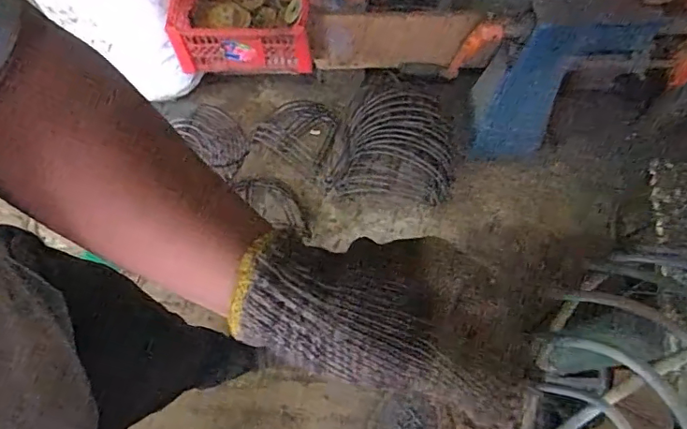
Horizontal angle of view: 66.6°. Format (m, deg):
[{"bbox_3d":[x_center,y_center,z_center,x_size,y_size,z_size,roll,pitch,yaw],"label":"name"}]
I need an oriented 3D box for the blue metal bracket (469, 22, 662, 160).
[{"bbox_3d":[0.440,-0.276,1.166,0.170,0.436,0.138,-15,66,-32],"label":"blue metal bracket"}]

